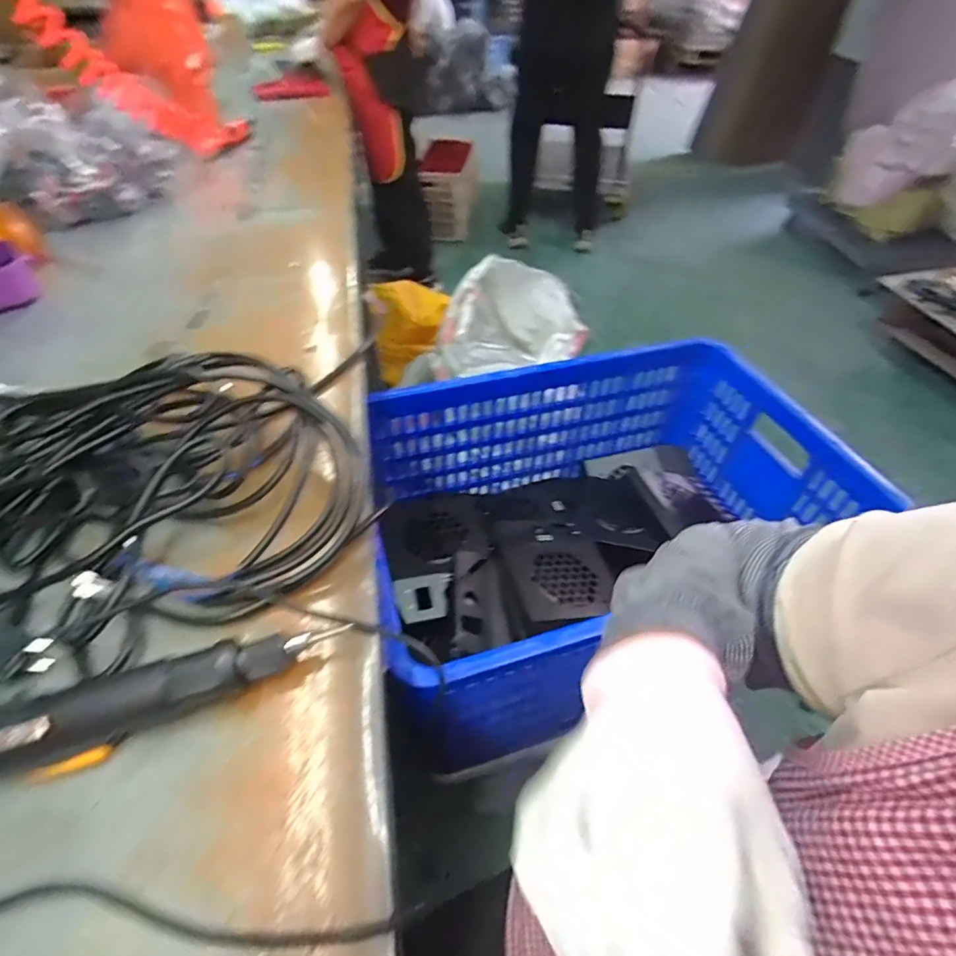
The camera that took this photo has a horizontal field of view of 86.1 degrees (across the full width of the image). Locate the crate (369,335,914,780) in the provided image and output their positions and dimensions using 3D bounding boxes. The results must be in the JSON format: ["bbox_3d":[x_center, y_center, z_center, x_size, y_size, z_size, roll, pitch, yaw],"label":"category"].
[{"bbox_3d":[0.180,0.054,0.747,0.603,0.241,0.463,-9,48,-9],"label":"crate"}]

